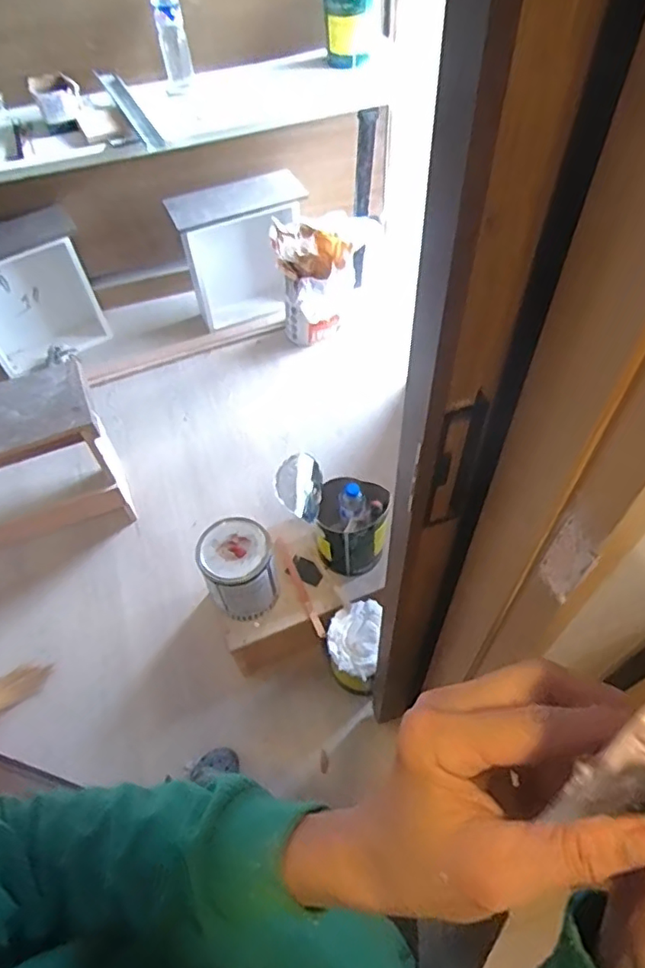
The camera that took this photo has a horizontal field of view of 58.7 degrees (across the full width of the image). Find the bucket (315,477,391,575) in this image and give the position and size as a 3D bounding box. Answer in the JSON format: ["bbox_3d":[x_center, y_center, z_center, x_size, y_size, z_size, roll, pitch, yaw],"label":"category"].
[{"bbox_3d":[0.073,0.099,1.363,0.162,0.238,0.167,-1,54,2],"label":"bucket"}]

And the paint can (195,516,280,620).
[{"bbox_3d":[-0.190,0.201,1.338,0.159,0.218,0.156,-17,55,-9],"label":"paint can"}]

